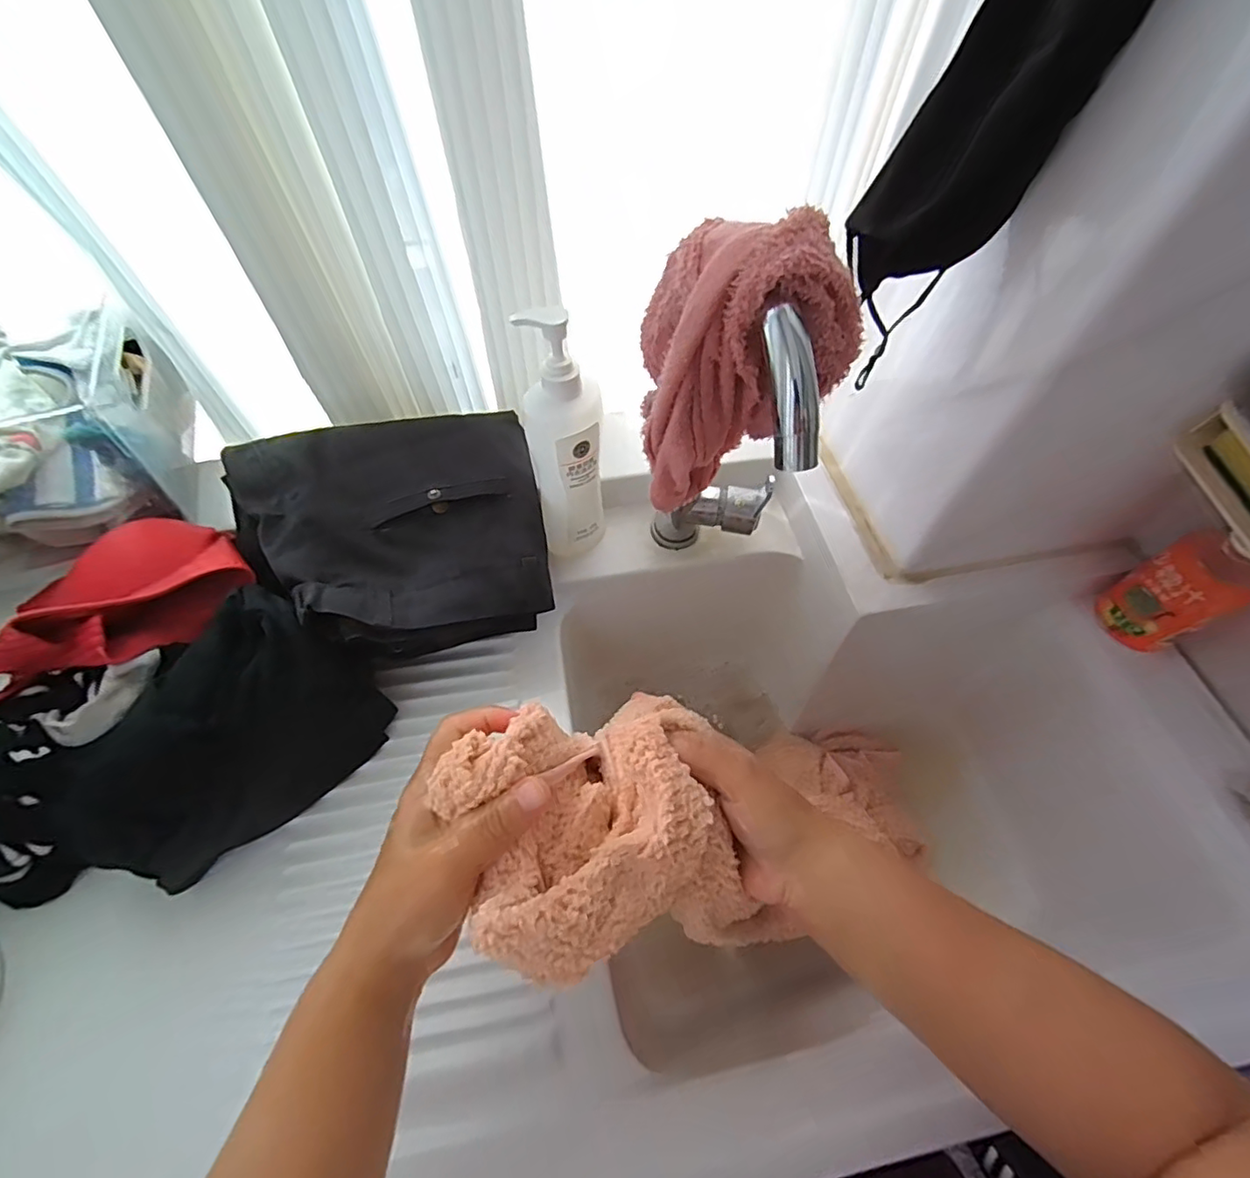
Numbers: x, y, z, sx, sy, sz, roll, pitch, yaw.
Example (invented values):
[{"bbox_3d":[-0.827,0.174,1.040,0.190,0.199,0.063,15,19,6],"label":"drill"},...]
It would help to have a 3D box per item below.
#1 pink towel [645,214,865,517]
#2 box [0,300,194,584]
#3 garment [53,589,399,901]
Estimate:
[{"bbox_3d":[0.060,-0.142,0.350,0.118,0.161,0.100,-18,60,-11],"label":"pink towel"},{"bbox_3d":[-0.578,-0.117,0.521,0.309,0.133,0.224,-19,60,-12],"label":"box"},{"bbox_3d":[-0.283,0.106,0.413,0.111,0.102,0.193,25,61,14],"label":"garment"}]

